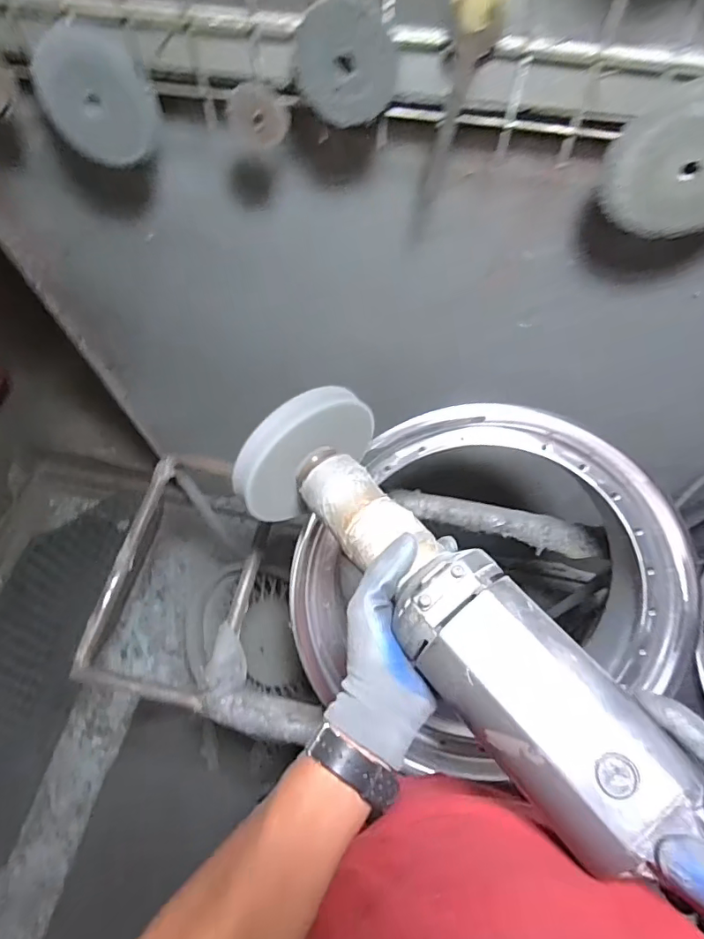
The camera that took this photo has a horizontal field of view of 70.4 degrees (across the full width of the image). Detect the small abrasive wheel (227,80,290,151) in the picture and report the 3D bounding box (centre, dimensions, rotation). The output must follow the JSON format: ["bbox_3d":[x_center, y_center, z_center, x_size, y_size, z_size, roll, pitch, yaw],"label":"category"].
[{"bbox_3d":[-0.085,-0.324,0.459,0.054,0.048,0.009,19,42,-5],"label":"small abrasive wheel"}]

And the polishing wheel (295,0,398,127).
[{"bbox_3d":[-0.006,-0.334,0.410,0.081,0.083,0.013,9,63,5],"label":"polishing wheel"}]

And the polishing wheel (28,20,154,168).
[{"bbox_3d":[-0.243,-0.349,0.472,0.108,0.105,0.019,5,63,3],"label":"polishing wheel"}]

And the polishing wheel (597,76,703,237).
[{"bbox_3d":[0.289,-0.262,0.426,0.128,0.121,0.015,16,64,8],"label":"polishing wheel"}]

